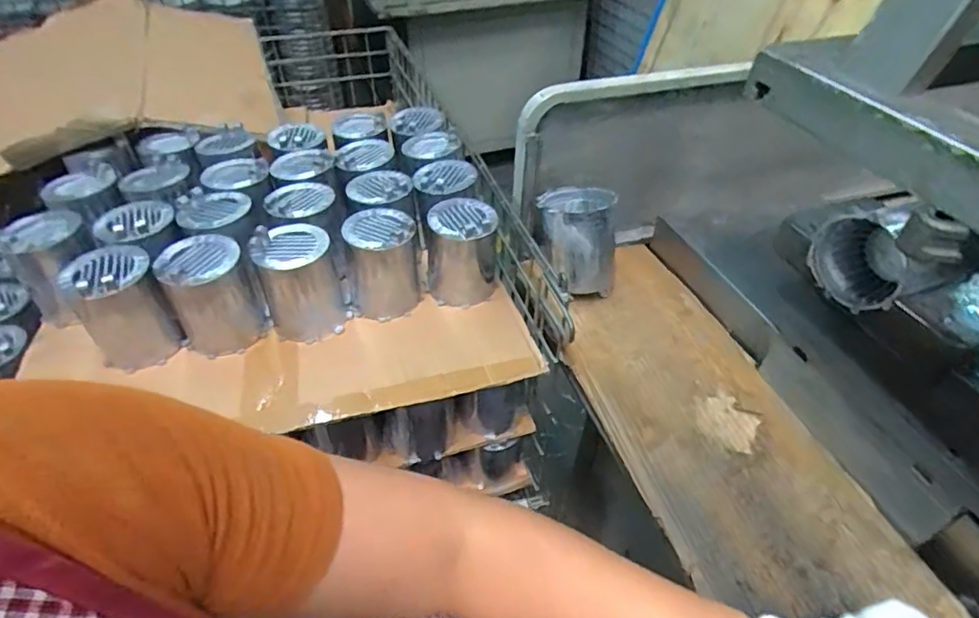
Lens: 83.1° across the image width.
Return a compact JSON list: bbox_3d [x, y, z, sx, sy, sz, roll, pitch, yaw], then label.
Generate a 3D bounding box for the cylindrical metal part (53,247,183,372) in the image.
[{"bbox_3d":[-0.411,-0.002,0.621,0.080,0.125,0.080,0,44,0],"label":"cylindrical metal part"}]

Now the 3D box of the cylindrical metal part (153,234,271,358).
[{"bbox_3d":[-0.320,-0.011,0.647,0.086,0.127,0.086,0,44,0],"label":"cylindrical metal part"}]

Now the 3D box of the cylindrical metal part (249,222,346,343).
[{"bbox_3d":[-0.228,-0.034,0.665,0.086,0.126,0.085,0,44,0],"label":"cylindrical metal part"}]

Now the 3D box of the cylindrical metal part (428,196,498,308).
[{"bbox_3d":[-0.035,-0.077,0.730,0.089,0.119,0.086,-2,44,-2],"label":"cylindrical metal part"}]

